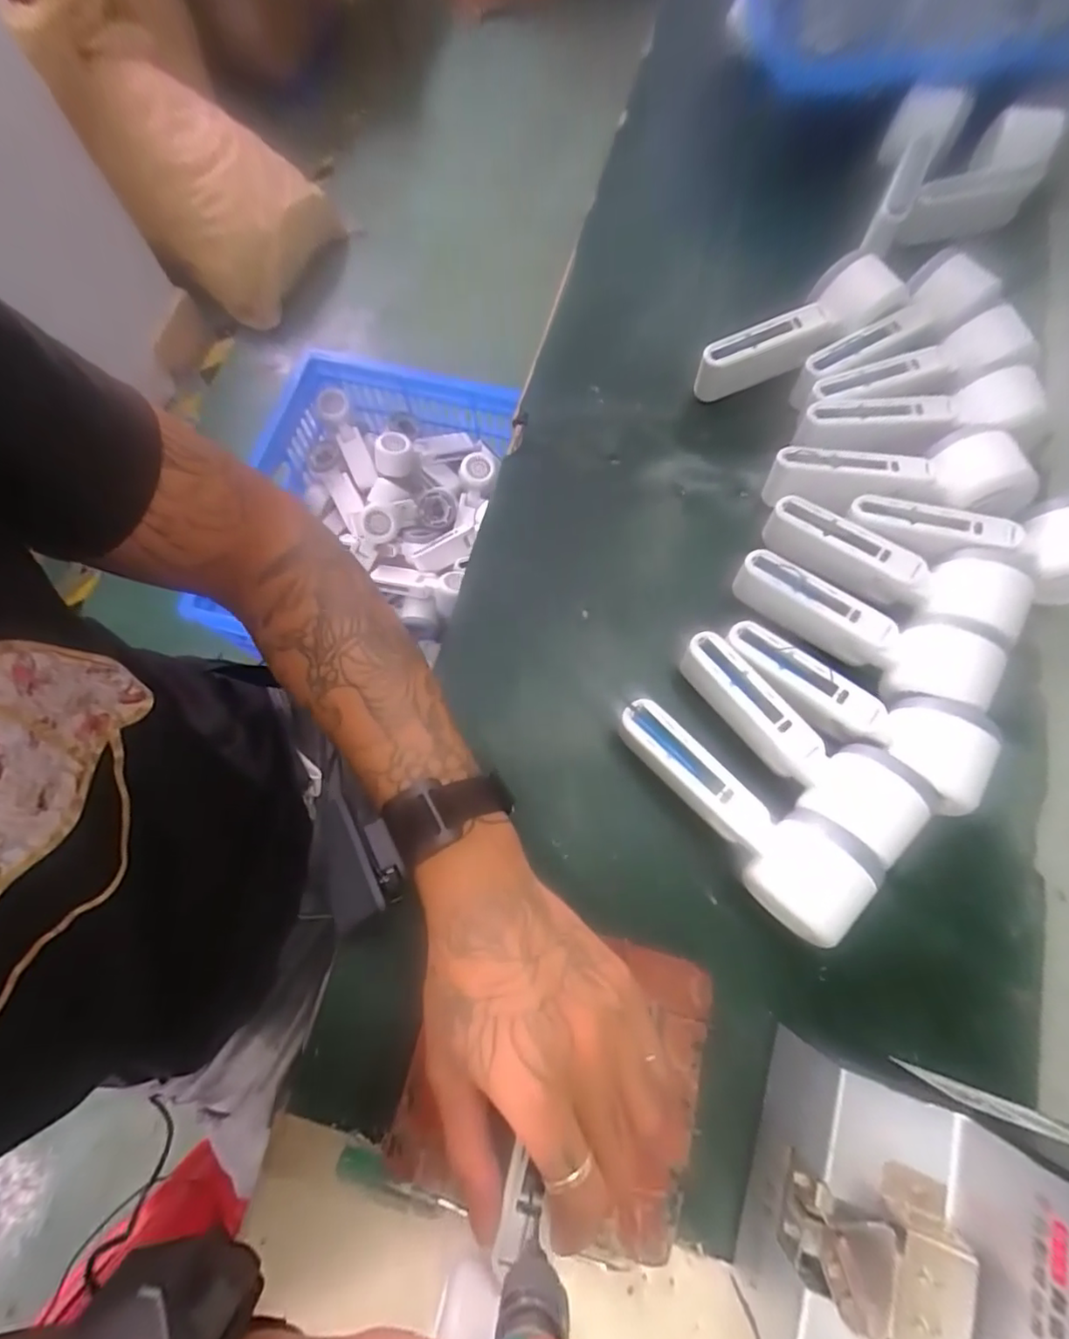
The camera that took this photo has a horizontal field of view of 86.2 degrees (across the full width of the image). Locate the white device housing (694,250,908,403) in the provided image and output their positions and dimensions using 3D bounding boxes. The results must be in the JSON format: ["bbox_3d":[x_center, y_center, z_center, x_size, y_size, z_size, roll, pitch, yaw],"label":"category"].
[{"bbox_3d":[0.197,-0.257,0.433,0.161,0.043,0.054,-29,75,6],"label":"white device housing"}]

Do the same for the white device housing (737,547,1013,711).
[{"bbox_3d":[0.212,-0.030,0.371,0.164,0.052,0.064,30,75,22],"label":"white device housing"}]

